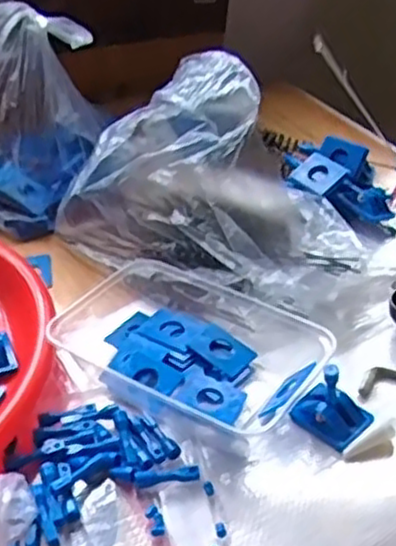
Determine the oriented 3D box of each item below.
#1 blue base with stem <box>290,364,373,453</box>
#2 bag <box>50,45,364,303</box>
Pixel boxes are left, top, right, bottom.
[{"bbox_3d":[0.083,0.078,0.455,0.041,0.043,0.032,30,47,34],"label":"blue base with stem"},{"bbox_3d":[0.018,-0.071,0.565,0.223,0.136,0.142,24,44,29],"label":"bag"}]

